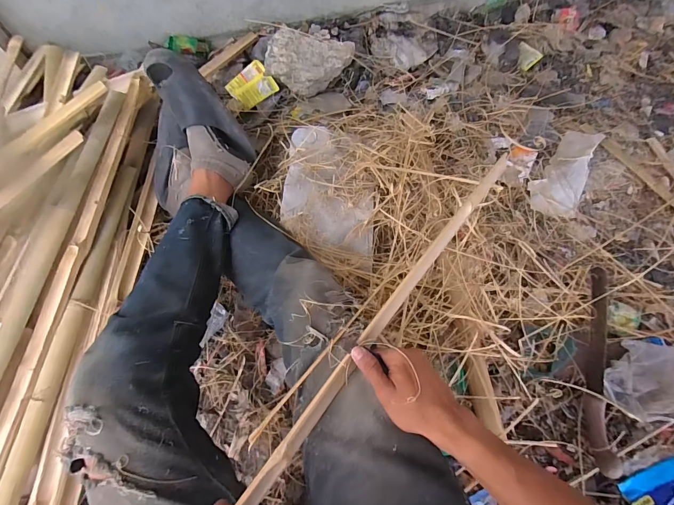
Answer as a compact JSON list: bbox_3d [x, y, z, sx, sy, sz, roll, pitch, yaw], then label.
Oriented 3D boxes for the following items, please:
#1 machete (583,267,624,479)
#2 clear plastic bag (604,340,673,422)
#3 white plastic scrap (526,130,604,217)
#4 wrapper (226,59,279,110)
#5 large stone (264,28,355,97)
[{"bbox_3d":[0.513,0.212,0.682,0.042,0.031,0.389,12,65,6],"label":"machete"},{"bbox_3d":[0.639,0.234,0.641,0.236,0.063,0.143,3,64,2],"label":"clear plastic bag"},{"bbox_3d":[0.564,-0.209,0.860,0.114,0.033,0.282,26,67,12],"label":"white plastic scrap"},{"bbox_3d":[-0.241,-0.470,0.987,0.125,0.063,0.088,-34,68,-12],"label":"wrapper"},{"bbox_3d":[-0.073,-0.524,0.967,0.224,0.103,0.147,7,64,4],"label":"large stone"}]

